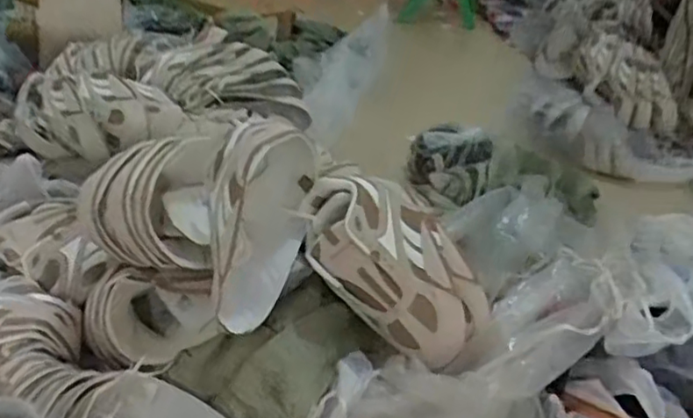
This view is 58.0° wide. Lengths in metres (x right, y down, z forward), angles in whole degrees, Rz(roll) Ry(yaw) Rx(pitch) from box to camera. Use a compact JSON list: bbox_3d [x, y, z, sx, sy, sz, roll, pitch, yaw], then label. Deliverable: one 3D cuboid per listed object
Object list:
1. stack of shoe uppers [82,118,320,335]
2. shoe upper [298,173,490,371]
[{"bbox_3d":[-0.184,-0.012,0.816,0.244,0.191,0.196,15,33,21],"label":"stack of shoe uppers"},{"bbox_3d":[0.062,0.067,0.827,0.159,0.287,0.080,-48,12,-26],"label":"shoe upper"}]

